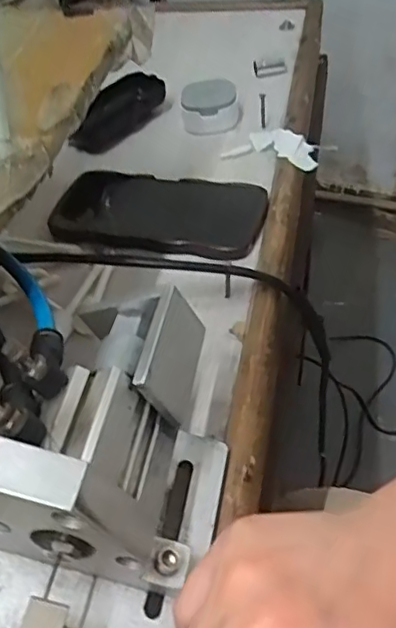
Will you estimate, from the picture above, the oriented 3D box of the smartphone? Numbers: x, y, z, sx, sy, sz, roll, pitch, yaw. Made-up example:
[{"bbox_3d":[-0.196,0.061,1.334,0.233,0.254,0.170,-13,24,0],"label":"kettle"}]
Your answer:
[{"bbox_3d":[-0.032,-0.083,0.489,0.166,0.014,0.077,9,49,14],"label":"smartphone"}]

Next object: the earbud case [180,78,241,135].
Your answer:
[{"bbox_3d":[0.012,-0.195,0.579,0.054,0.041,0.039,-2,47,4],"label":"earbud case"}]

